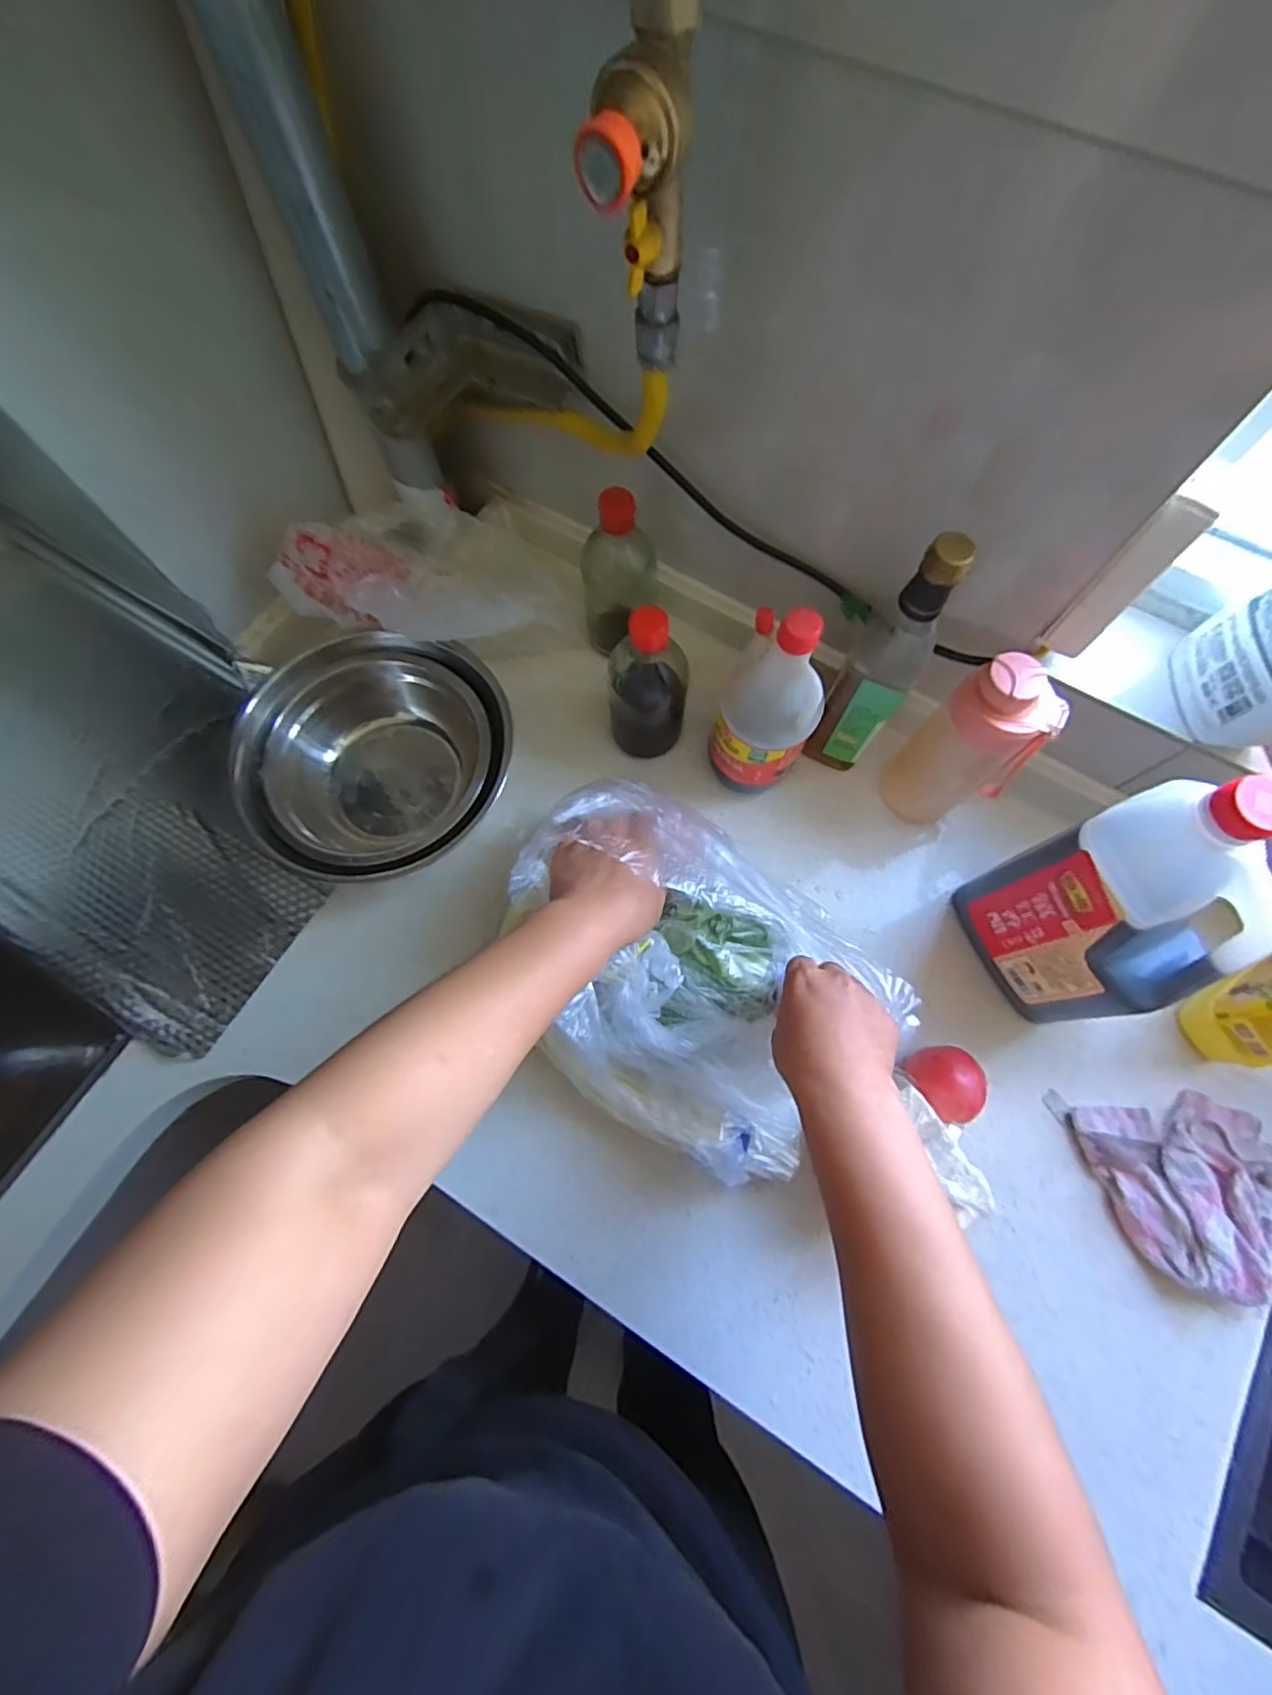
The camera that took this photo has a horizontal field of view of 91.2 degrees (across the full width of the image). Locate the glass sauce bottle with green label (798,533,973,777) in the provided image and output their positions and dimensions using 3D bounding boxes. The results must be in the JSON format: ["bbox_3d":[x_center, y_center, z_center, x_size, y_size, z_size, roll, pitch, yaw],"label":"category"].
[{"bbox_3d":[0.211,-0.152,0.528,0.051,0.264,0.073,32,75,11],"label":"glass sauce bottle with green label"}]

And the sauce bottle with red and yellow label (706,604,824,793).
[{"bbox_3d":[0.112,-0.117,0.519,0.084,0.181,0.068,23,74,9],"label":"sauce bottle with red and yellow label"}]

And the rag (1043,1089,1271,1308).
[{"bbox_3d":[0.444,0.278,0.510,0.175,0.035,0.140,9,72,4],"label":"rag"}]

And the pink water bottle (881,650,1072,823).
[{"bbox_3d":[0.285,-0.081,0.539,0.086,0.194,0.063,43,78,14],"label":"pink water bottle"}]

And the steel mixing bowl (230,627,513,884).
[{"bbox_3d":[-0.244,-0.089,0.604,0.241,0.107,0.227,0,72,1],"label":"steel mixing bowl"}]

